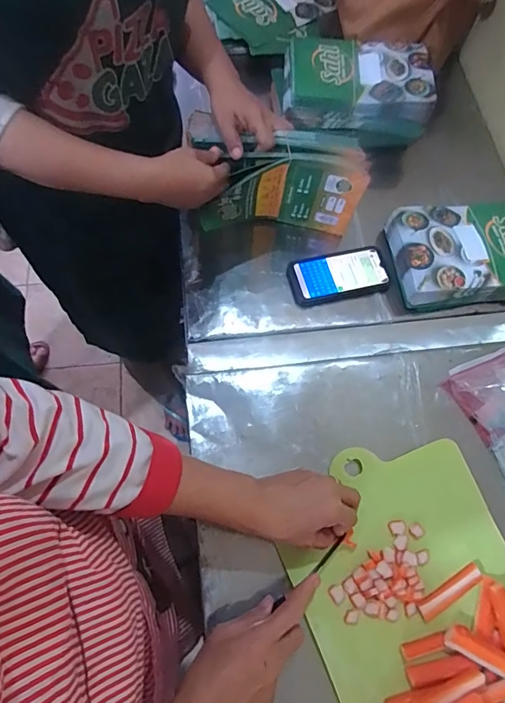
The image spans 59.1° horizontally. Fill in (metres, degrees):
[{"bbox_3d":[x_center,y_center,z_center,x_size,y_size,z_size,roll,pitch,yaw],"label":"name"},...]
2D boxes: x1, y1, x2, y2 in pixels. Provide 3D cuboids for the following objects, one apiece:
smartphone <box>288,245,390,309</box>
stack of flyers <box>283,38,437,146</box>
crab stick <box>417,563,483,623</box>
[{"bbox_3d":[0.141,-0.123,0.716,0.159,0.016,0.081,-14,70,-7],"label":"smartphone"},{"bbox_3d":[0.187,-0.483,0.814,0.255,0.079,0.192,0,69,-2],"label":"stack of flyers"},{"bbox_3d":[0.214,0.259,0.478,0.078,0.012,0.020,-30,73,-13],"label":"crab stick"}]

